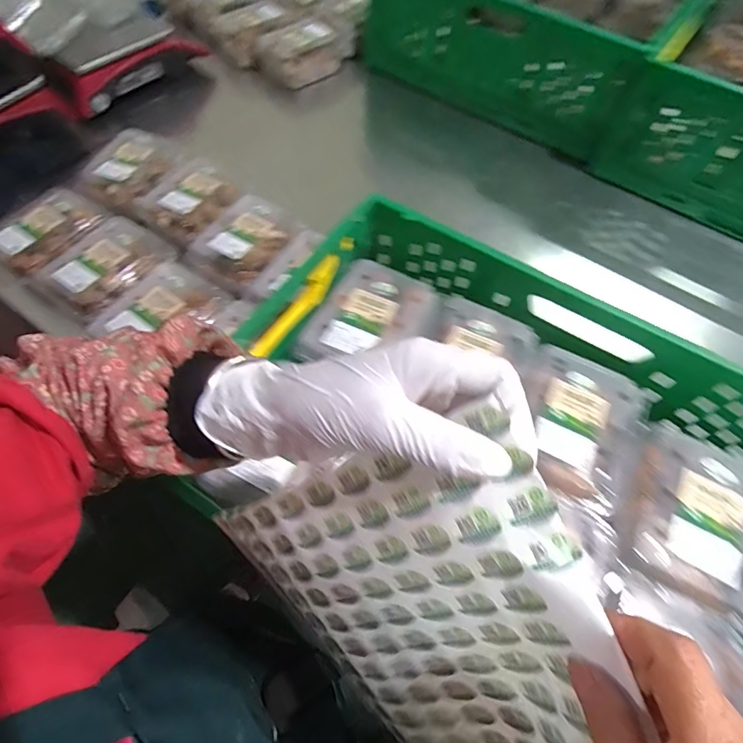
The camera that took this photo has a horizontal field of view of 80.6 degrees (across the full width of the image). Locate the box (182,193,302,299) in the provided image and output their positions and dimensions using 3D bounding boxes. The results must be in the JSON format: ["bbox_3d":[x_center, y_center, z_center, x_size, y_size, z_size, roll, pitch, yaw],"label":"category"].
[{"bbox_3d":[-0.200,-0.211,0.713,0.139,0.058,0.177,38,65,18],"label":"box"}]

